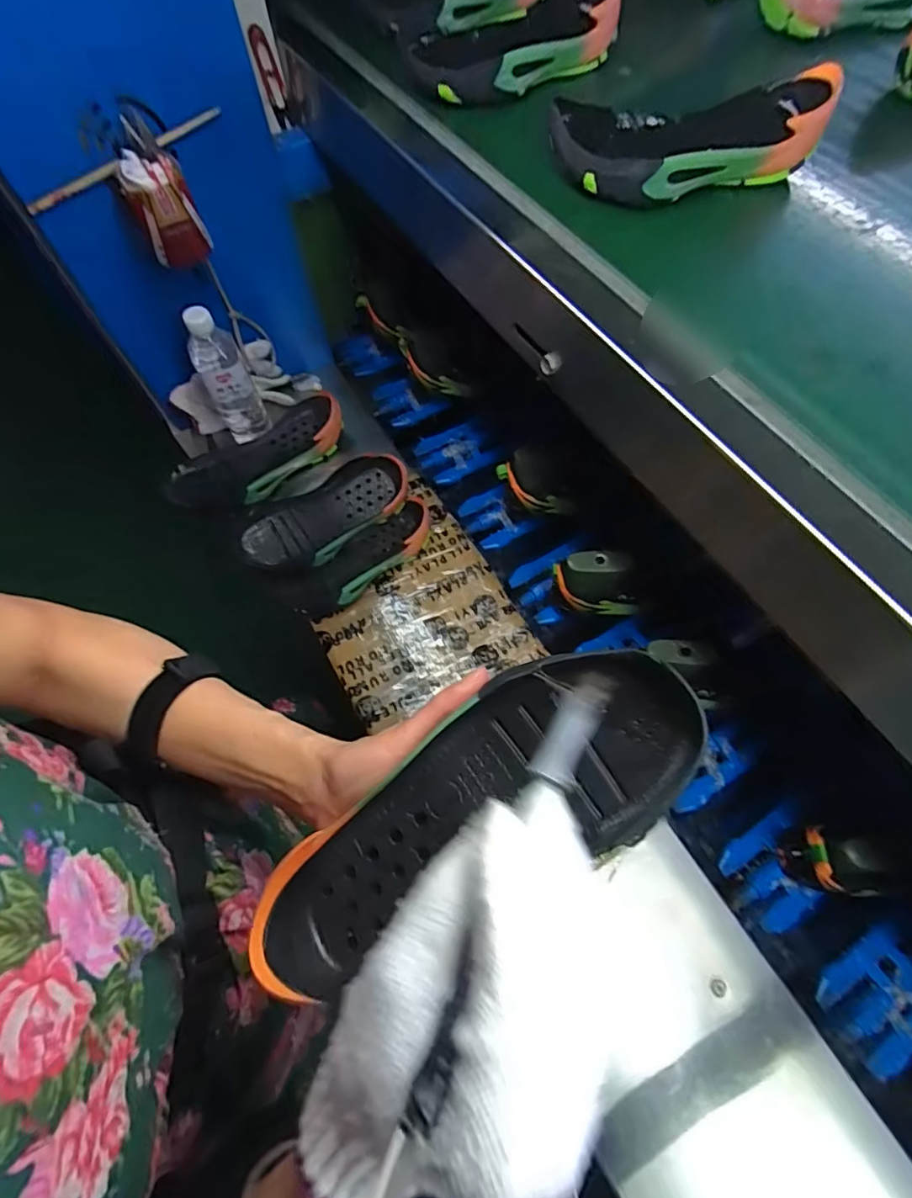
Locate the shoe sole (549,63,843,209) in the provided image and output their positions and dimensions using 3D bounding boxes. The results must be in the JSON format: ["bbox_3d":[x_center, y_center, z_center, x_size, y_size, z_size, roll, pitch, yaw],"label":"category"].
[{"bbox_3d":[0.189,-0.375,0.434,0.221,0.053,0.093,-3,64,1],"label":"shoe sole"}]

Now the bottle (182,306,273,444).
[{"bbox_3d":[-0.325,-0.300,0.747,0.071,0.214,0.071,-30,67,-12],"label":"bottle"}]

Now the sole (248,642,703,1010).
[{"bbox_3d":[0.004,0.103,0.255,0.231,0.039,0.085,-33,66,7],"label":"sole"}]

